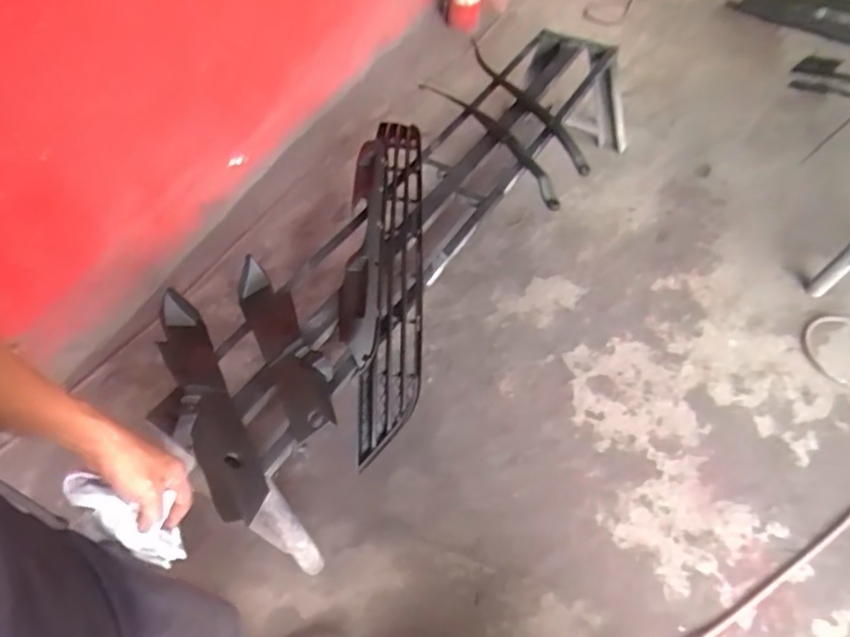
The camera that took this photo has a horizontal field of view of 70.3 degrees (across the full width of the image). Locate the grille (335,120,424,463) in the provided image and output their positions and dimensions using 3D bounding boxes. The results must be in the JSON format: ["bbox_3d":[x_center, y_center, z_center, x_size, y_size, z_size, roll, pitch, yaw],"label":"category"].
[{"bbox_3d":[-0.089,-0.138,1.379,0.175,0.121,0.904,-2,54,3],"label":"grille"}]

